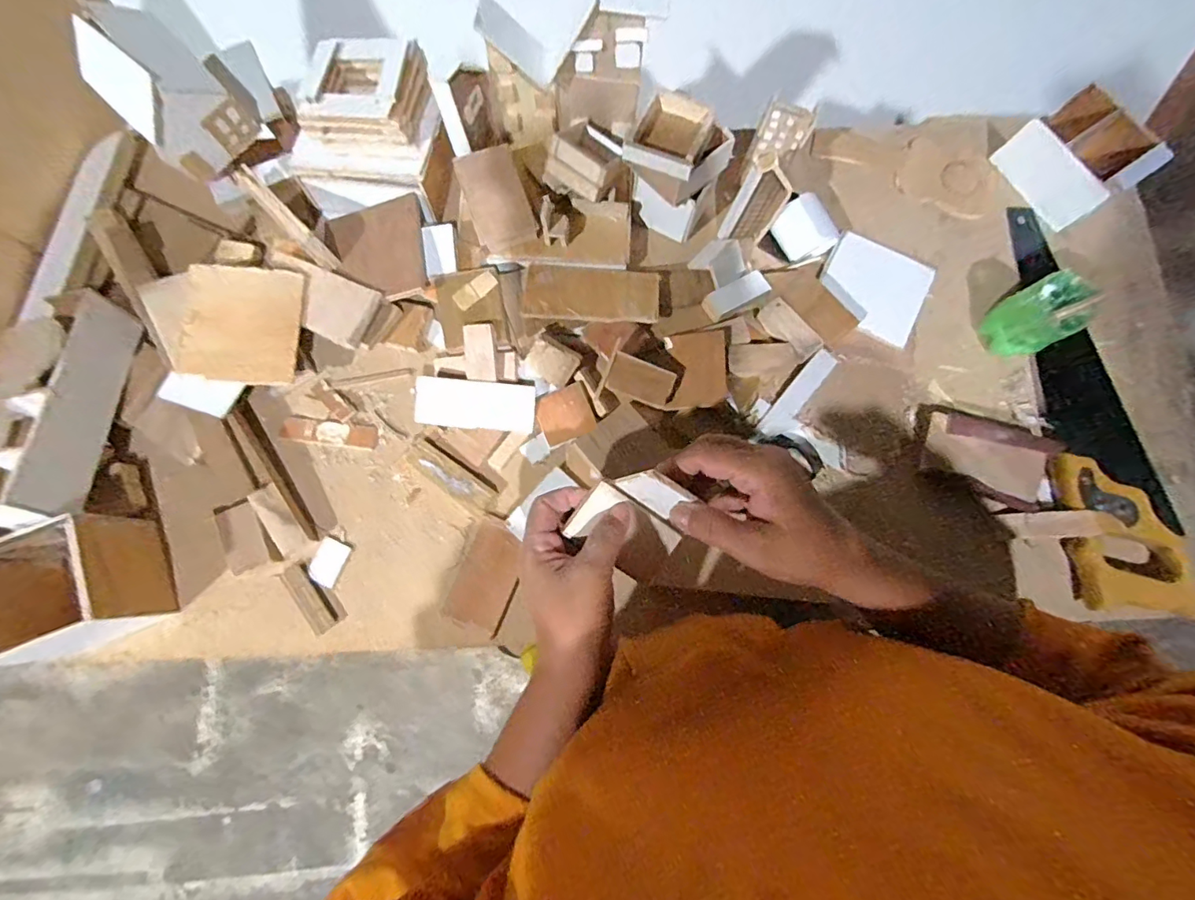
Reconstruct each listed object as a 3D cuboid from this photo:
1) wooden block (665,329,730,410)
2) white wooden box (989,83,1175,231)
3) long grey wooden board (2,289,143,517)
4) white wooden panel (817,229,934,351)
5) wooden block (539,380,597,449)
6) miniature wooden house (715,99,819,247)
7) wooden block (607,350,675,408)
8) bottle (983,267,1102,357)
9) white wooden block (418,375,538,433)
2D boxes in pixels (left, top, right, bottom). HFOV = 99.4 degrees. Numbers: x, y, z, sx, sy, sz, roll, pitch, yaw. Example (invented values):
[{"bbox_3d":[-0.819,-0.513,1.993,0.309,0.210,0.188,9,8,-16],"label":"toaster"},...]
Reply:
[{"bbox_3d":[0.095,-0.076,0.479,0.054,0.011,0.071,-4,90,16],"label":"wooden block"},{"bbox_3d":[0.507,-0.310,0.533,0.107,0.060,0.113,-31,81,-6],"label":"white wooden box"},{"bbox_3d":[-0.443,-0.043,0.441,0.011,0.053,0.199,-15,64,15],"label":"long grey wooden board"},{"bbox_3d":[0.285,-0.168,0.524,0.104,0.012,0.095,32,80,7],"label":"white wooden panel"},{"bbox_3d":[-0.031,-0.034,0.483,0.049,0.012,0.048,-22,79,-4],"label":"wooden block"},{"bbox_3d":[0.165,-0.265,0.492,0.048,0.099,0.092,22,79,5],"label":"miniature wooden house"},{"bbox_3d":[0.041,-0.065,0.473,0.060,0.004,0.037,17,99,-6],"label":"wooden block"},{"bbox_3d":[0.415,-0.124,0.484,0.054,0.072,0.058,-29,80,-5],"label":"bottle"},{"bbox_3d":[-0.117,-0.044,0.487,0.111,0.009,0.046,5,102,-2],"label":"white wooden block"}]

